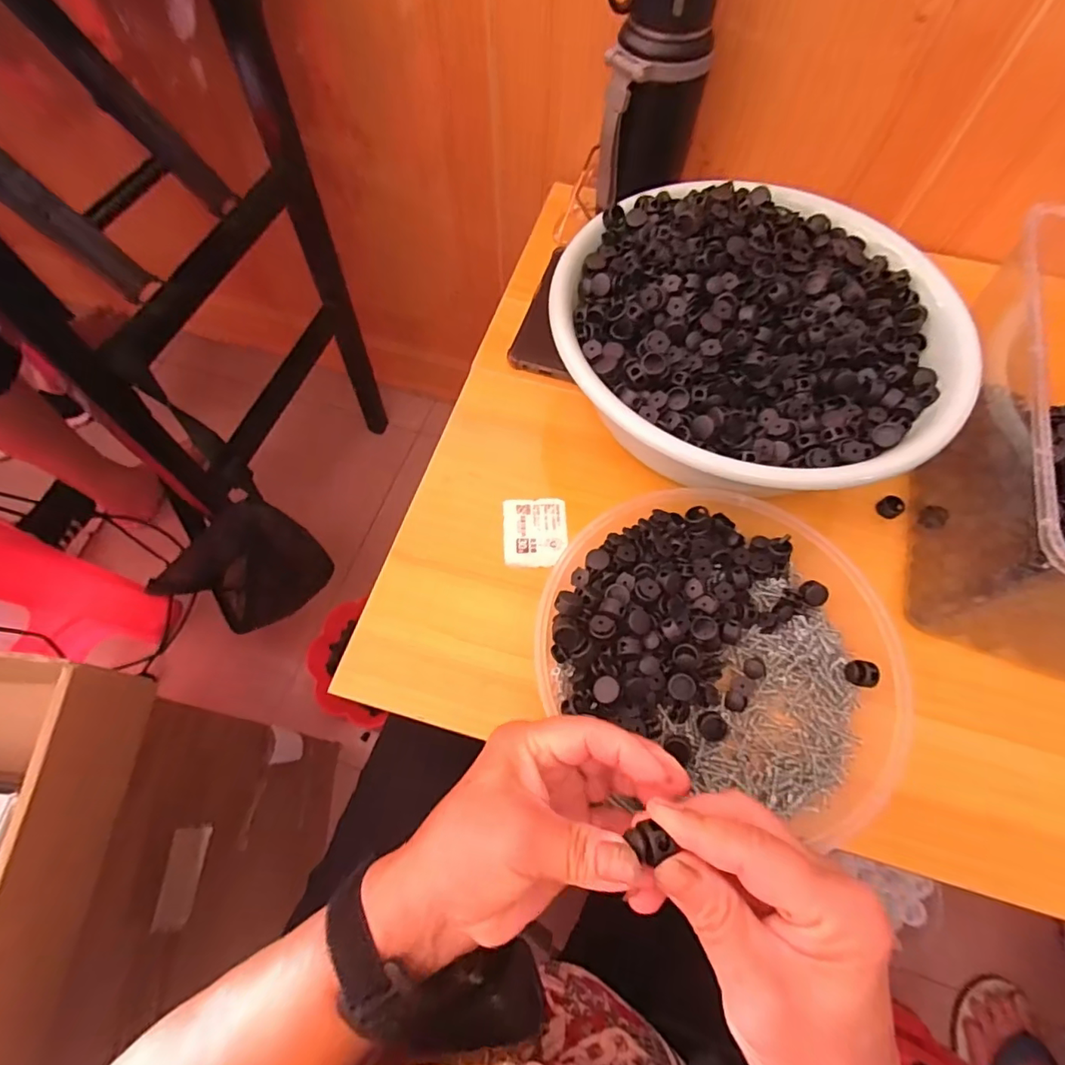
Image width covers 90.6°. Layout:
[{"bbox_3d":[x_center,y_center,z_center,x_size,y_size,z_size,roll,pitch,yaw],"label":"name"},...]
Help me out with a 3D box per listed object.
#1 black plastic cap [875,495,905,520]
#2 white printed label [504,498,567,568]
[{"bbox_3d":[0.287,-0.020,0.422,0.018,0.014,0.017,0,65,-1],"label":"black plastic cap"},{"bbox_3d":[0.002,-0.001,0.411,0.049,0.004,0.058,-1,66,-1],"label":"white printed label"}]

